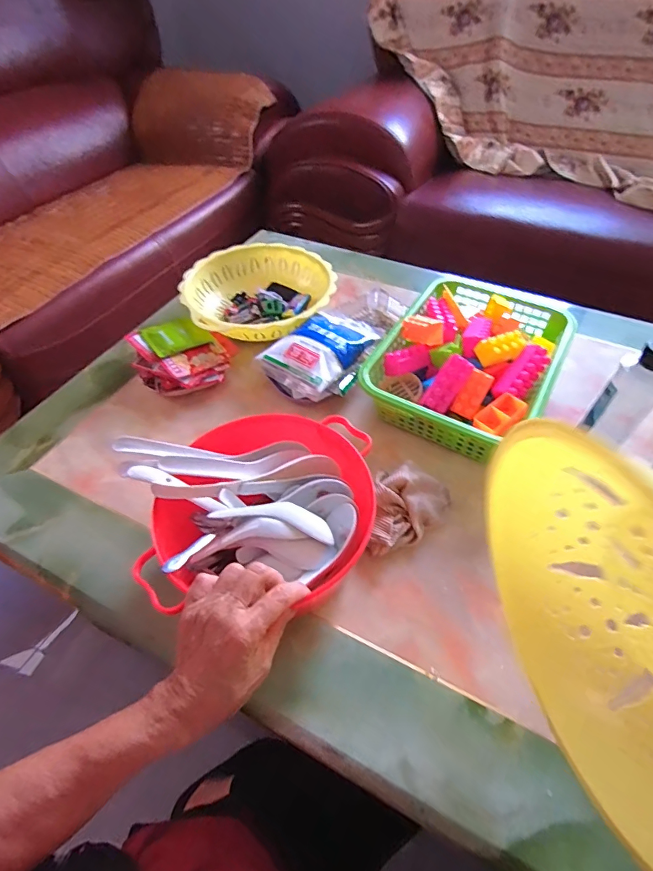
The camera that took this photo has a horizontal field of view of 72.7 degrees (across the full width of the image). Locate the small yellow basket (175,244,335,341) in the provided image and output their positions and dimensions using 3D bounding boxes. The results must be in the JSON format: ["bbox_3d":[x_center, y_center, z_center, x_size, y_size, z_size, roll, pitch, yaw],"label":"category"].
[{"bbox_3d":[-0.112,-0.246,0.758,0.241,0.064,0.245,-1,51,1],"label":"small yellow basket"}]

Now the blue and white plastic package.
[{"bbox_3d":[0.000,-0.131,0.655,0.115,0.038,0.180,33,59,25],"label":"blue and white plastic package"}]

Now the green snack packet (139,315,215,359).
[{"bbox_3d":[-0.223,-0.149,0.665,0.085,0.017,0.068,-29,56,-21],"label":"green snack packet"}]

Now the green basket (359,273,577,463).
[{"bbox_3d":[0.202,-0.114,0.617,0.214,0.080,0.283,24,55,20],"label":"green basket"}]

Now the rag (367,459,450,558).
[{"bbox_3d":[0.091,0.086,0.501,0.087,0.043,0.104,12,52,11],"label":"rag"}]

